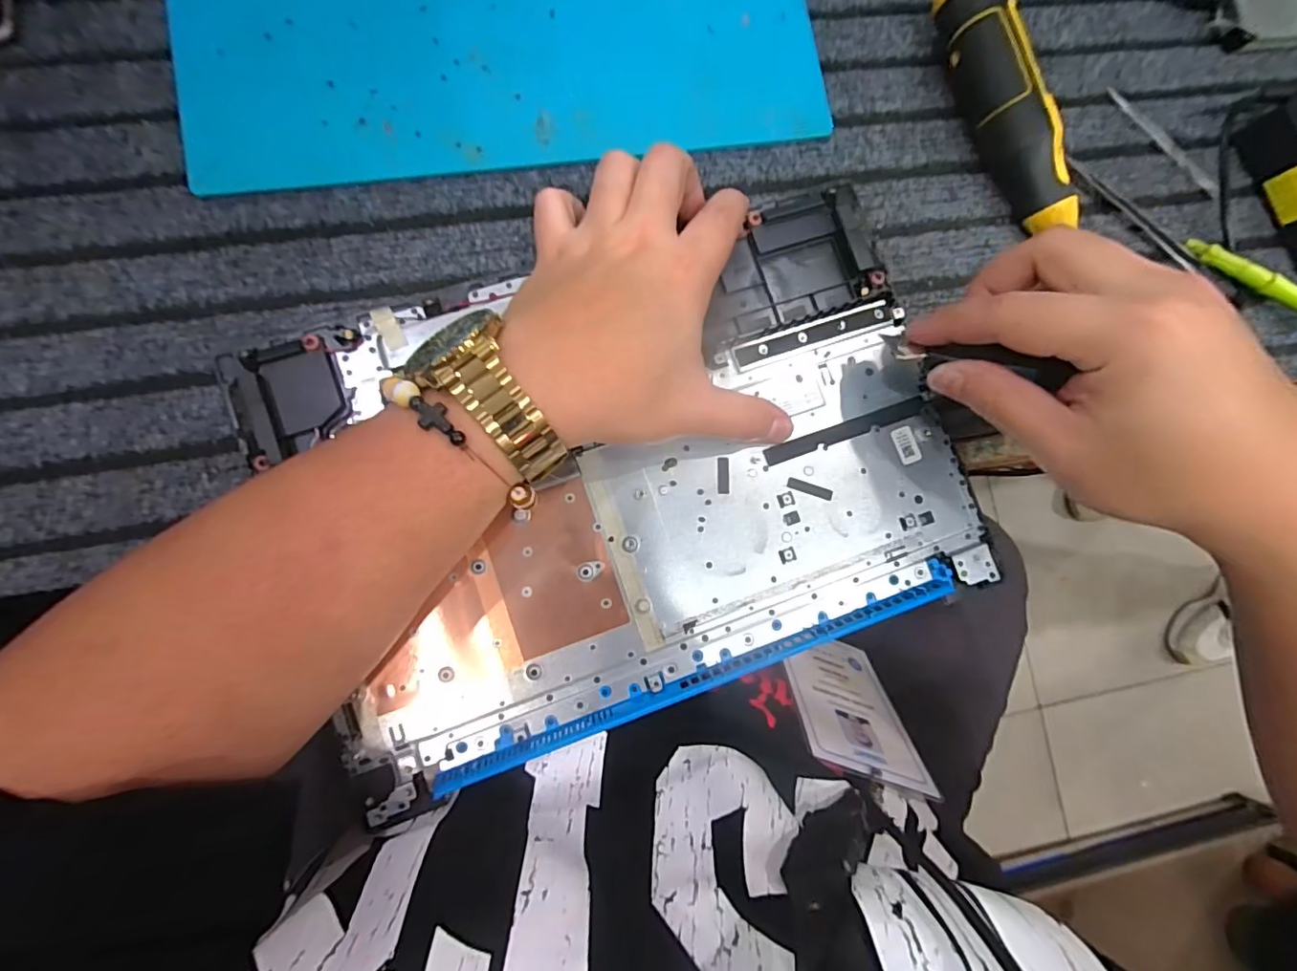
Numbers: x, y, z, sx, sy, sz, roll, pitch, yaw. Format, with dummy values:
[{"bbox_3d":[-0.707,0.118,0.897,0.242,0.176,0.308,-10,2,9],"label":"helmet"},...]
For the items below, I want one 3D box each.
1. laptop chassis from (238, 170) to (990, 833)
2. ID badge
[{"bbox_3d":[-0.006,-0.005,0.288,0.339,0.013,0.232,-19,87,-8],"label":"laptop chassis"},{"bbox_3d":[0.140,0.151,0.390,0.095,0.125,0.004,24,112,-10],"label":"ID badge"}]

